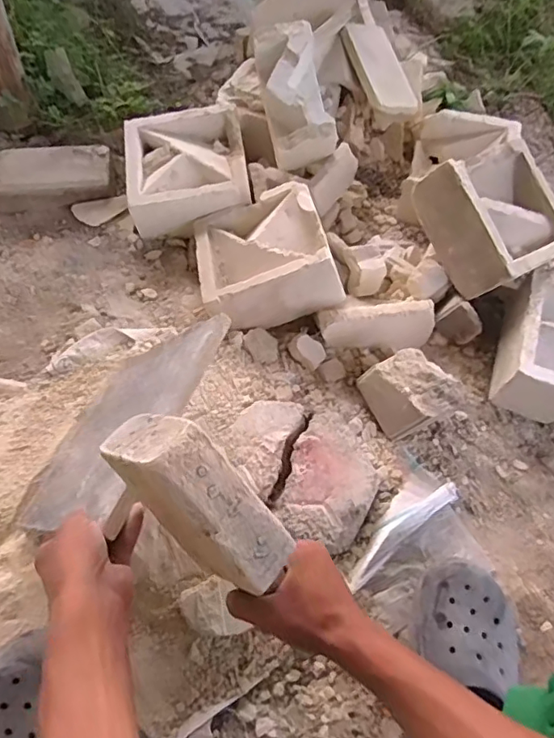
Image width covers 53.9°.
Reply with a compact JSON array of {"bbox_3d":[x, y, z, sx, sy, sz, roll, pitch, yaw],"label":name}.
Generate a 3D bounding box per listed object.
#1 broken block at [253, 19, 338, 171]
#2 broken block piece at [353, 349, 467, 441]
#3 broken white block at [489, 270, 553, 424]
[{"bbox_3d":[0.033,-0.447,0.915,0.095,0.111,0.210,-15,91,-11],"label":"broken block"},{"bbox_3d":[0.185,0.034,0.772,0.088,0.092,0.112,-26,66,-16],"label":"broken block piece"},{"bbox_3d":[0.405,-0.037,0.830,0.103,0.091,0.198,19,62,7],"label":"broken white block"}]

